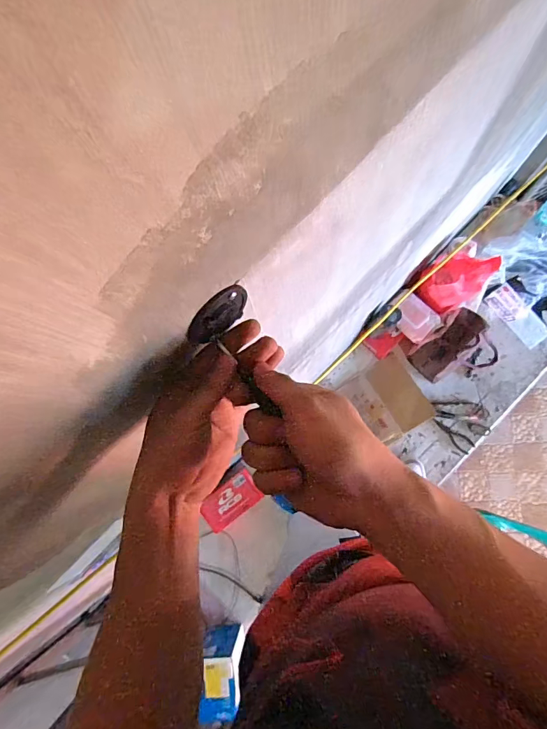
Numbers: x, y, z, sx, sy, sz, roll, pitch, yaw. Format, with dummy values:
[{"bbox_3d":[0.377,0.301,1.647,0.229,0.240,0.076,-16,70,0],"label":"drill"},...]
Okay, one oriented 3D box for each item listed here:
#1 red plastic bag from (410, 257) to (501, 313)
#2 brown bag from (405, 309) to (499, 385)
[{"bbox_3d":[0.520,-0.247,1.142,0.204,0.078,0.141,-38,79,-2],"label":"red plastic bag"},{"bbox_3d":[0.549,-0.035,1.222,0.213,0.151,0.180,-42,79,-3],"label":"brown bag"}]

